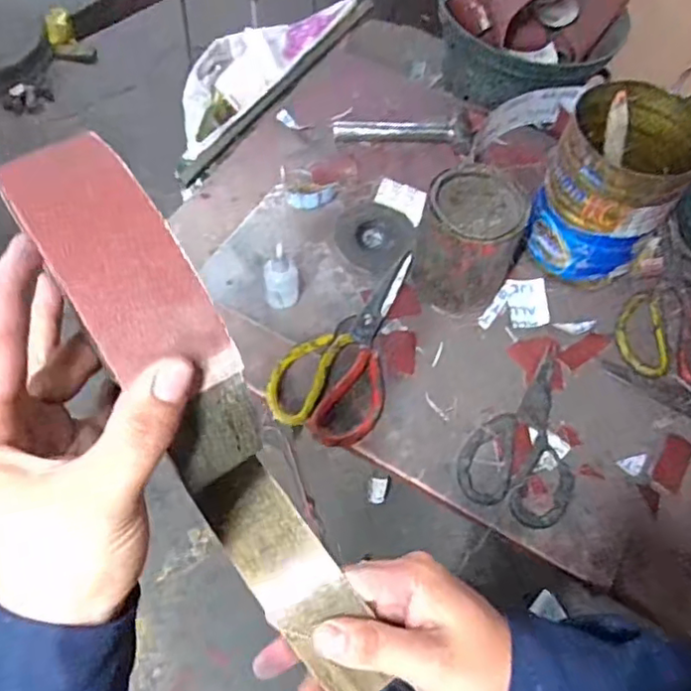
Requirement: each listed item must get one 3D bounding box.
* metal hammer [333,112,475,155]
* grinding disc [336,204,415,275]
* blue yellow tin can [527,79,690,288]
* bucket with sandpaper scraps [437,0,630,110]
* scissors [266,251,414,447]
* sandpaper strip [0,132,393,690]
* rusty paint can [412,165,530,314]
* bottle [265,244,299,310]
[{"bbox_3d":[0.070,-0.263,0.766,0.166,0.020,0.058,4,61,0],"label":"metal hammer"},{"bbox_3d":[0.029,-0.124,0.688,0.086,0.015,0.084,1,61,-2],"label":"grinding disc"},{"bbox_3d":[0.266,-0.156,0.632,0.113,0.162,0.138,33,65,15],"label":"blue yellow tin can"},{"bbox_3d":[0.216,-0.401,0.800,0.191,0.117,0.223,-36,68,-20],"label":"bucket with sandpaper scraps"},{"bbox_3d":[0.002,-0.012,0.626,0.105,0.016,0.225,17,62,7],"label":"scissors"},{"bbox_3d":[-0.051,0.053,0.278,0.045,0.273,0.104,-30,40,-17],"label":"sandpaper strip"},{"bbox_3d":[0.122,-0.104,0.623,0.089,0.115,0.104,25,63,11],"label":"rusty paint can"},{"bbox_3d":[-0.062,-0.063,0.609,0.032,0.075,0.029,-4,61,-4],"label":"bottle"}]

